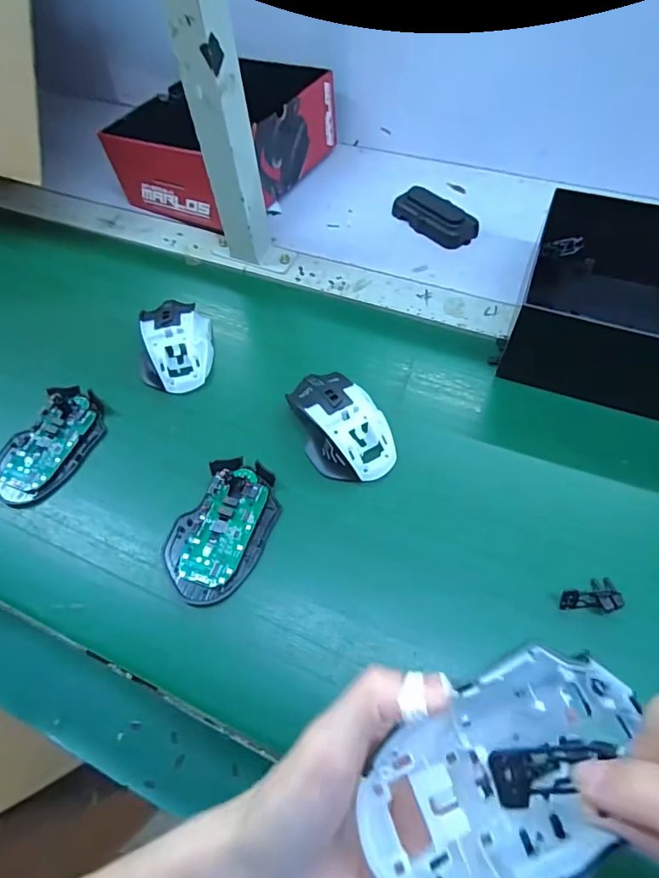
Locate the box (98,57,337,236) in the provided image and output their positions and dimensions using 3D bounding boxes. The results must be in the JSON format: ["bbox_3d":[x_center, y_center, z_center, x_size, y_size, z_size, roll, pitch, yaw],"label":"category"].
[{"bbox_3d":[-0.126,-0.375,0.596,0.175,0.094,0.233,26,64,17],"label":"box"}]

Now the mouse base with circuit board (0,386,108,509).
[{"bbox_3d":[-0.246,0.005,0.418,0.064,0.019,0.112,25,64,17],"label":"mouse base with circuit board"}]

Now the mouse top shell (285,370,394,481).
[{"bbox_3d":[0.010,-0.015,0.408,0.068,0.033,0.108,-20,60,-9],"label":"mouse top shell"}]

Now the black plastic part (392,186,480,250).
[{"bbox_3d":[0.125,-0.263,0.560,0.043,0.024,0.098,-37,64,-18],"label":"black plastic part"}]

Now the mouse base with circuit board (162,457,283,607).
[{"bbox_3d":[-0.086,0.069,0.376,0.075,0.017,0.114,17,61,12],"label":"mouse base with circuit board"}]

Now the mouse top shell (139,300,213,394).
[{"bbox_3d":[-0.151,-0.096,0.464,0.068,0.035,0.103,-5,59,0],"label":"mouse top shell"}]

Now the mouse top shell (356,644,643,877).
[{"bbox_3d":[0.069,0.132,0.182,0.108,0.031,0.068,-31,63,-15],"label":"mouse top shell"}]

